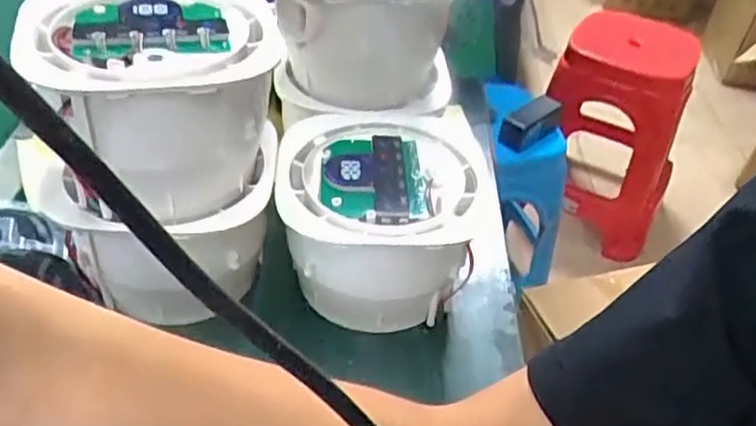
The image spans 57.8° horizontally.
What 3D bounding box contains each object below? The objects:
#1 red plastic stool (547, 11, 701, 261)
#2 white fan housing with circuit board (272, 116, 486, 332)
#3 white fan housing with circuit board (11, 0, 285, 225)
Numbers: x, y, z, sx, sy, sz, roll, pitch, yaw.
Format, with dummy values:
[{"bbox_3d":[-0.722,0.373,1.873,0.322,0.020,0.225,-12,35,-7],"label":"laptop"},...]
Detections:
[{"bbox_3d":[0.578,-0.201,1.681,0.322,0.473,0.322,23,43,17],"label":"red plastic stool"},{"bbox_3d":[-0.001,0.011,0.476,0.133,0.097,0.152,2,41,-7],"label":"white fan housing with circuit board"},{"bbox_3d":[-0.128,-0.070,0.407,0.136,0.100,0.138,-1,41,-10],"label":"white fan housing with circuit board"}]

